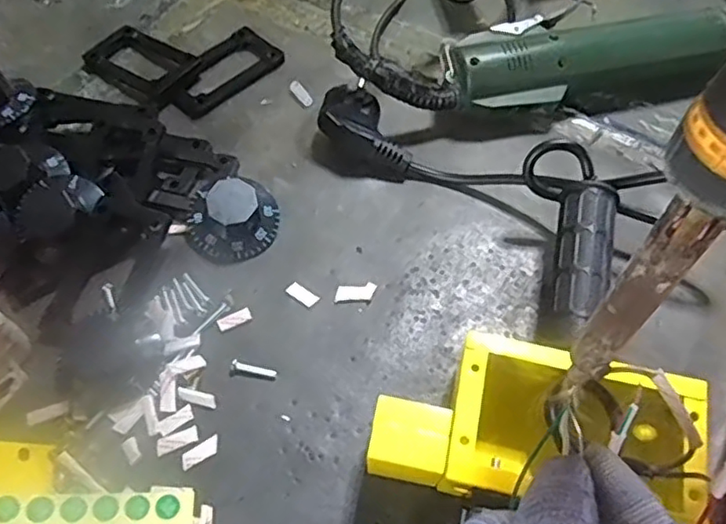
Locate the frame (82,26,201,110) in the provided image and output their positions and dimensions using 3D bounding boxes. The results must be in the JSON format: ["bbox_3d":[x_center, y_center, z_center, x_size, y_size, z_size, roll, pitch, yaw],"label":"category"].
[{"bbox_3d":[-0.148,-0.131,0.413,0.076,0.007,0.048,33,63,18],"label":"frame"}]

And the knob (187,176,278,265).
[{"bbox_3d":[-0.071,-0.026,0.335,0.049,0.028,0.044,-15,60,-10],"label":"knob"}]

